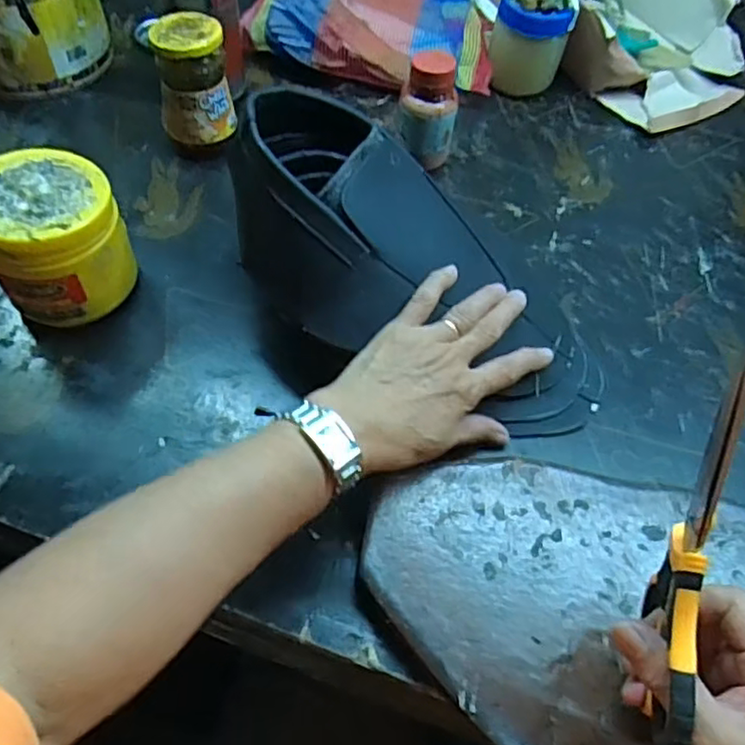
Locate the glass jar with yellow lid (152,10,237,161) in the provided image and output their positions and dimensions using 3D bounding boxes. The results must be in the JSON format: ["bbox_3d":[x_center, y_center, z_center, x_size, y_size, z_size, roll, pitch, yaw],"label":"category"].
[{"bbox_3d":[-0.154,-0.244,0.569,0.060,0.107,0.060,-9,57,-10],"label":"glass jar with yellow lid"}]

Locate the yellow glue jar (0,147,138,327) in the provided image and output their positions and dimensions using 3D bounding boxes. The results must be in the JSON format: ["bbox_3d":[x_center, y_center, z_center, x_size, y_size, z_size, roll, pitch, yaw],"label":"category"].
[{"bbox_3d":[-0.220,-0.091,0.467,0.090,0.098,0.087,2,56,-3],"label":"yellow glue jar"}]

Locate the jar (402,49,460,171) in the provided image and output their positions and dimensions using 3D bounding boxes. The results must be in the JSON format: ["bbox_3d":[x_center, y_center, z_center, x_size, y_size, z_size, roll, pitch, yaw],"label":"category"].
[{"bbox_3d":[0.049,-0.225,0.580,0.050,0.093,0.049,8,56,1],"label":"jar"}]

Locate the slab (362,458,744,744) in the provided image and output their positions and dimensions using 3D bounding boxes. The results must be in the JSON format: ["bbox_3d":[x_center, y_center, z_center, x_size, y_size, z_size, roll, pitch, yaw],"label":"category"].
[{"bbox_3d":[0.126,0.140,0.379,0.263,0.024,0.168,10,56,3],"label":"slab"}]

